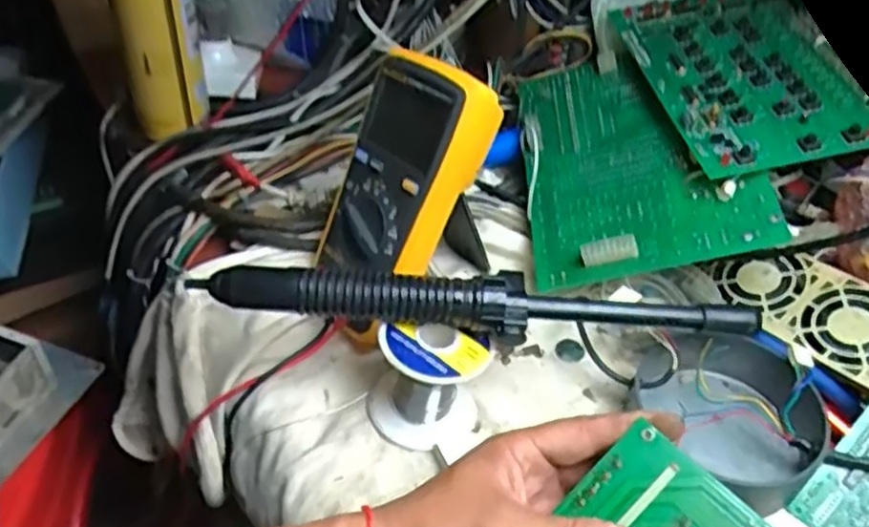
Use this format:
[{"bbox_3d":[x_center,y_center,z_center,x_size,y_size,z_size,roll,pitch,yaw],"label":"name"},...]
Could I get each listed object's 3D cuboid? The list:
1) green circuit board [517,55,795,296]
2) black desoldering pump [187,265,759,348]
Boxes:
[{"bbox_3d":[0.144,-0.082,0.534,0.155,0.017,0.213,-12,51,15],"label":"green circuit board"},{"bbox_3d":[0.029,0.023,0.410,0.307,0.027,0.034,3,45,-2],"label":"black desoldering pump"}]

